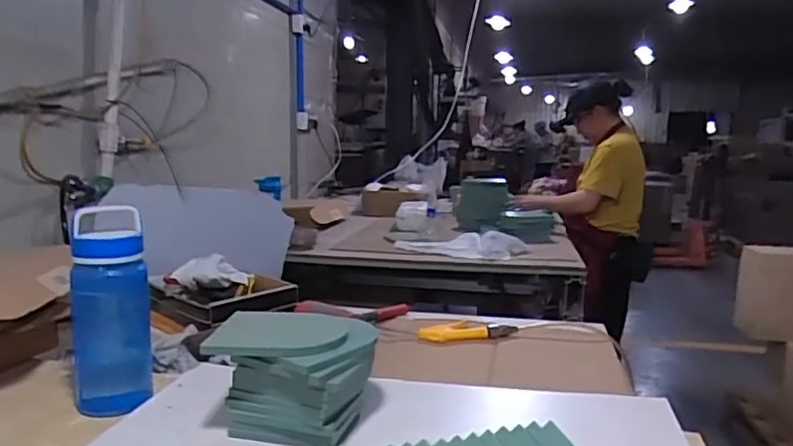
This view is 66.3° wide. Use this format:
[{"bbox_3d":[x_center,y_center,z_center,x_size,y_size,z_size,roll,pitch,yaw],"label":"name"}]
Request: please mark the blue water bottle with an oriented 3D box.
[{"bbox_3d":[-0.418,0.126,0.893,0.105,0.294,0.082,-3,10,-25],"label":"blue water bottle"}]

